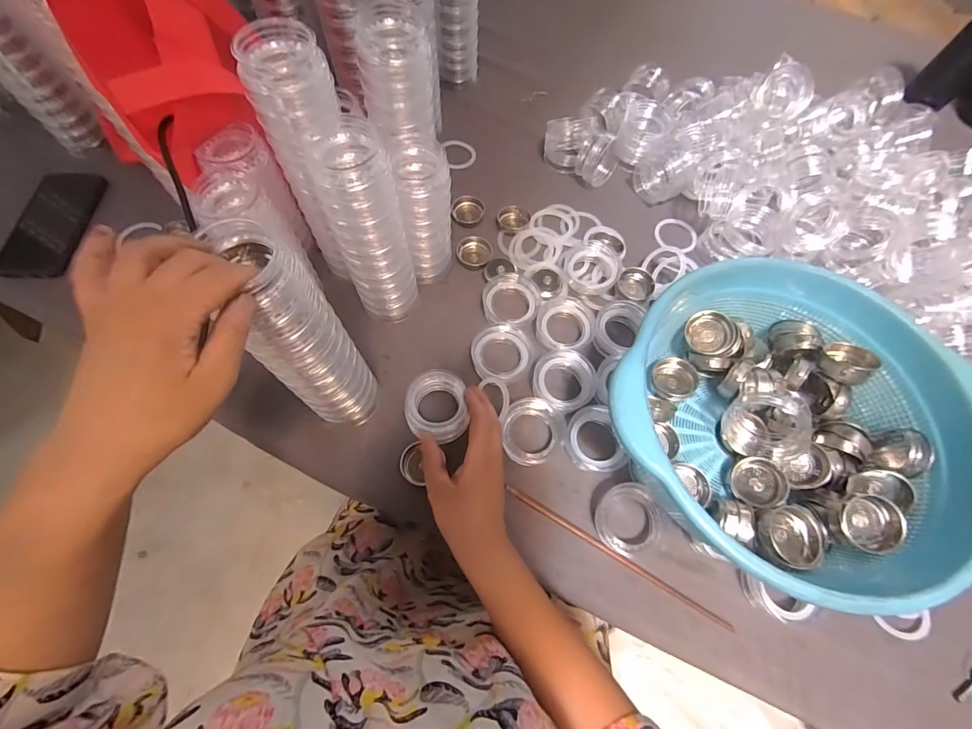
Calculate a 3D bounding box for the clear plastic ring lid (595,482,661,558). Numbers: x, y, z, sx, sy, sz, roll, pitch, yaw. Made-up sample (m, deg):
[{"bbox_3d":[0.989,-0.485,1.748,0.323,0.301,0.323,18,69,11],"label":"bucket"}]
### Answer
[{"bbox_3d":[0.141,0.153,0.419,0.057,0.030,0.064,12,67,3],"label":"clear plastic ring lid"}]

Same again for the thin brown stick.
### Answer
[{"bbox_3d":[0.128,0.189,0.416,0.242,0.006,0.007,30,69,10],"label":"thin brown stick"}]

